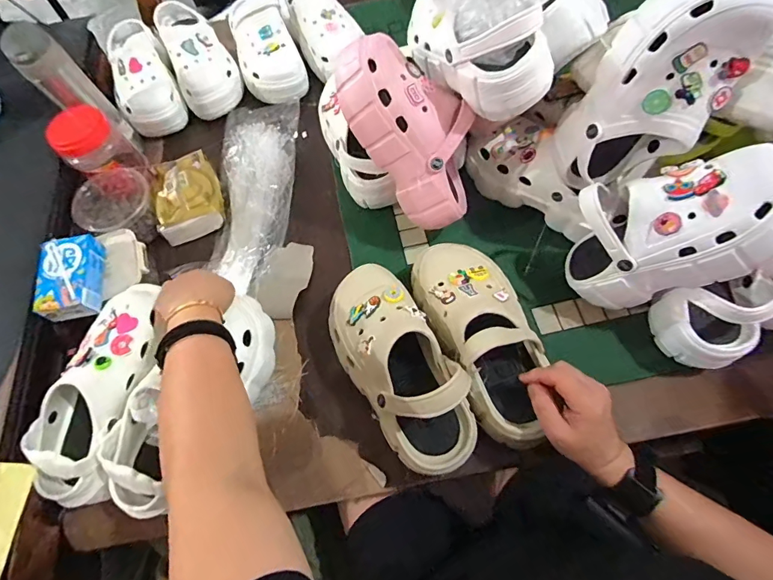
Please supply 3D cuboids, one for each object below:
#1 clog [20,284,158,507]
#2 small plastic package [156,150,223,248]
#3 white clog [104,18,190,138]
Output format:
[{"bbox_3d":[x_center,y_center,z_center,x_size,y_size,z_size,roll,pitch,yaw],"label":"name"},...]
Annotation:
[{"bbox_3d":[-0.349,0.117,0.537,0.099,0.081,0.260,8,65,8],"label":"clog"},{"bbox_3d":[-0.318,-0.150,0.703,0.102,0.054,0.135,-20,65,-6],"label":"small plastic package"},{"bbox_3d":[-0.446,-0.398,0.802,0.104,0.097,0.219,-22,65,-7],"label":"white clog"}]

